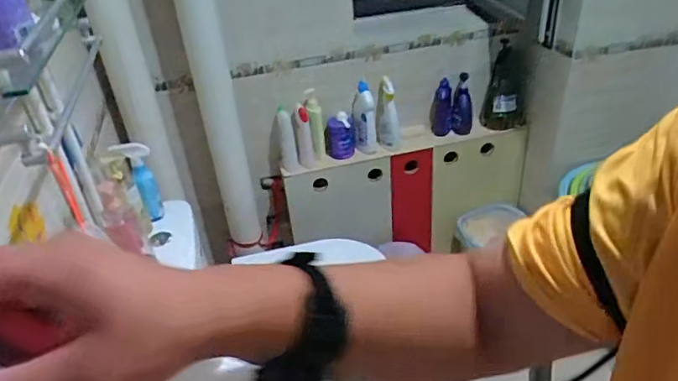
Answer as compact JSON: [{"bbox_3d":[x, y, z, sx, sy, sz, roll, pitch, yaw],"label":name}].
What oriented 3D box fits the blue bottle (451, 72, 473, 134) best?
[{"bbox_3d":[0.420,-0.293,1.774,0.069,0.226,0.058,3,33,13],"label":"blue bottle"}]

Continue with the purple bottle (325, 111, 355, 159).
[{"bbox_3d":[0.001,-0.173,1.790,0.098,0.164,0.065,-5,32,1],"label":"purple bottle"}]

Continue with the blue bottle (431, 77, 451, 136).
[{"bbox_3d":[0.354,-0.284,1.798,0.062,0.189,0.065,0,32,9],"label":"blue bottle"}]

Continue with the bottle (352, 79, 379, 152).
[{"bbox_3d":[0.090,-0.228,1.773,0.076,0.265,0.082,0,32,9],"label":"bottle"}]

